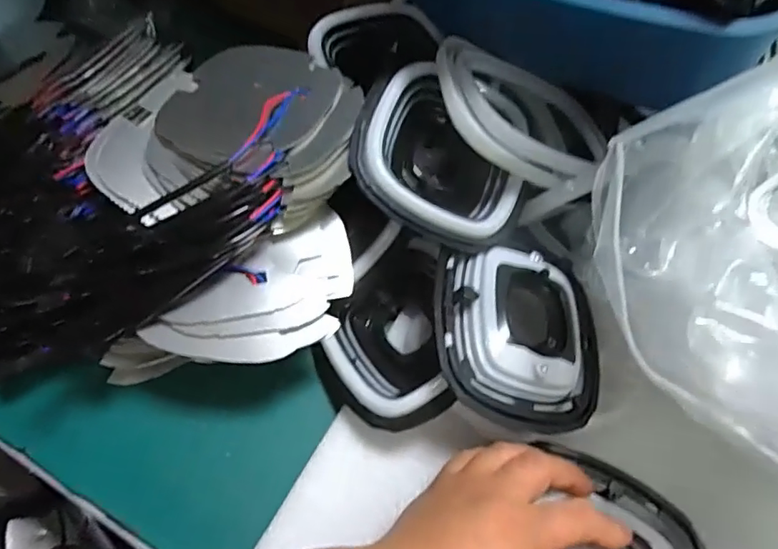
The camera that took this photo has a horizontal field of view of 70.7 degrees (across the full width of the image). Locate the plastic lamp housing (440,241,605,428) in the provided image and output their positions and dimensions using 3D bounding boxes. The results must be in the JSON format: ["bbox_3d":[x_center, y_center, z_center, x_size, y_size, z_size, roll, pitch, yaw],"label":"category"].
[{"bbox_3d":[0.090,0.042,0.361,0.126,0.037,0.114,13,70,-14],"label":"plastic lamp housing"}]

